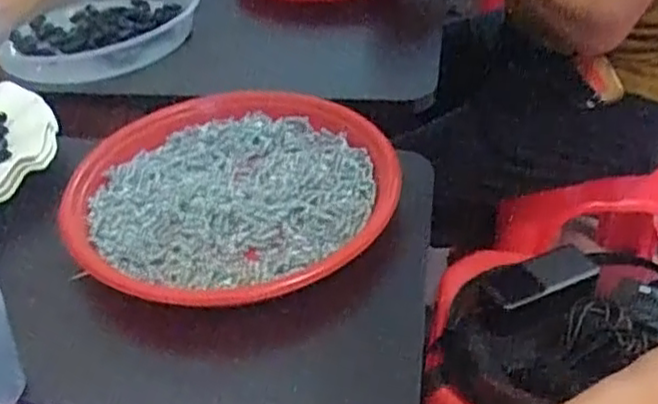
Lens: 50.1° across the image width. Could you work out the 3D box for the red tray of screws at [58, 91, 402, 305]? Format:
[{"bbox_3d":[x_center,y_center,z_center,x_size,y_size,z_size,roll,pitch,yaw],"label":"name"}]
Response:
[{"bbox_3d":[-0.069,-0.014,0.515,0.230,0.026,0.224,-7,41,-11],"label":"red tray of screws"}]

